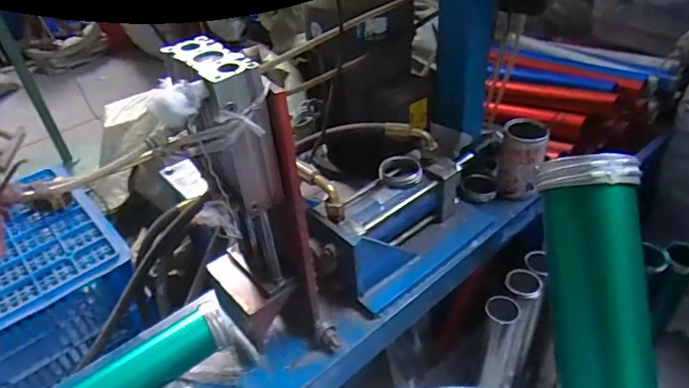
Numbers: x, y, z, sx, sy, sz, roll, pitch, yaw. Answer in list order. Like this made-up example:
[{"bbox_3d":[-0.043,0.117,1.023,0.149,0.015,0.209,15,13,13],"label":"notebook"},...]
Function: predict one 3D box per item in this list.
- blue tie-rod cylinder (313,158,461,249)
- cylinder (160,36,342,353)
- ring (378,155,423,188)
[{"bbox_3d":[0.069,0.024,0.677,0.234,0.099,0.087,-33,46,-31],"label":"blue tie-rod cylinder"},{"bbox_3d":[-0.094,0.032,0.478,0.108,0.357,0.103,-20,40,-18],"label":"cylinder"},{"bbox_3d":[0.082,-0.034,0.684,0.062,0.019,0.057,-3,38,2],"label":"ring"}]

